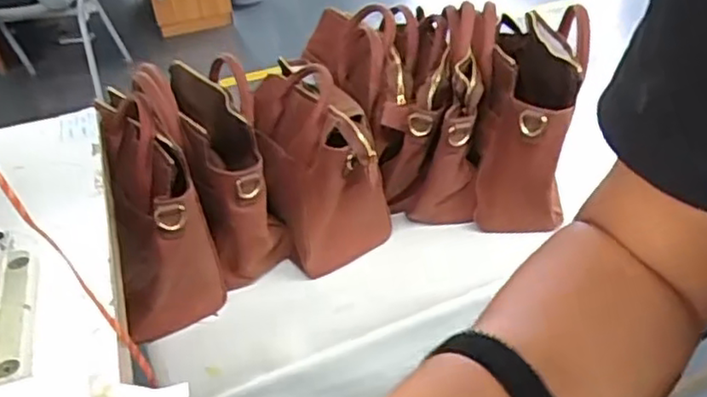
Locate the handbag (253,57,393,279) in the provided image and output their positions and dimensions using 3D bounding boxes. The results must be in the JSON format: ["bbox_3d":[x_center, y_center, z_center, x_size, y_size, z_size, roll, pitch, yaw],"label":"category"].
[{"bbox_3d":[-0.051,-0.045,0.850,0.135,0.172,0.247,-14,32,-10],"label":"handbag"}]

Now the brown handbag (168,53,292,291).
[{"bbox_3d":[-0.150,-0.034,0.830,0.086,0.196,0.228,-14,32,-12],"label":"brown handbag"}]

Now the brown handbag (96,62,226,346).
[{"bbox_3d":[-0.225,-0.001,0.771,0.102,0.234,0.256,-14,32,-10],"label":"brown handbag"}]

